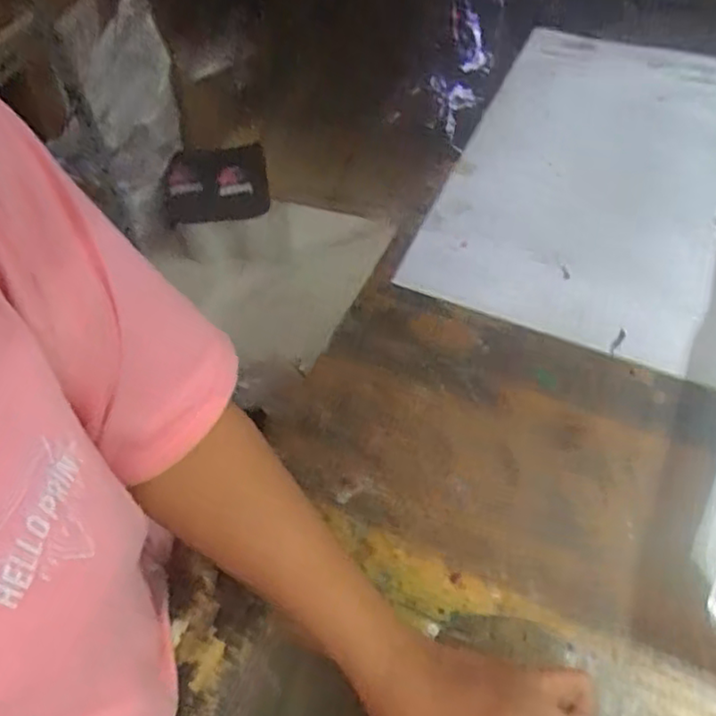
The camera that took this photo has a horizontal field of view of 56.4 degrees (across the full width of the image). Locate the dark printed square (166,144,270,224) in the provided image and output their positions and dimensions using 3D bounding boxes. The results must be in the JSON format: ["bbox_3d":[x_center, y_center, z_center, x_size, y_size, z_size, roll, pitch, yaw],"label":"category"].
[{"bbox_3d":[-0.344,-0.421,1.626,0.239,0.045,0.175,-5,94,-1],"label":"dark printed square"}]

